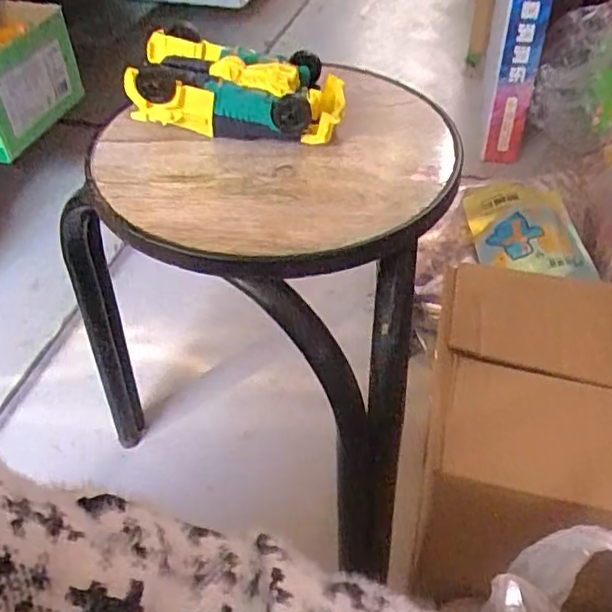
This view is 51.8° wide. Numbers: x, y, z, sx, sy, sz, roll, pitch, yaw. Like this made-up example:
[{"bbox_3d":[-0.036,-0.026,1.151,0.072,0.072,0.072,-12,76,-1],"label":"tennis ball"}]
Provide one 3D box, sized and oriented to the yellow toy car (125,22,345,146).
[{"bbox_3d":[-0.053,-0.175,0.492,0.158,0.057,0.102,-1,45,7],"label":"yellow toy car"}]

